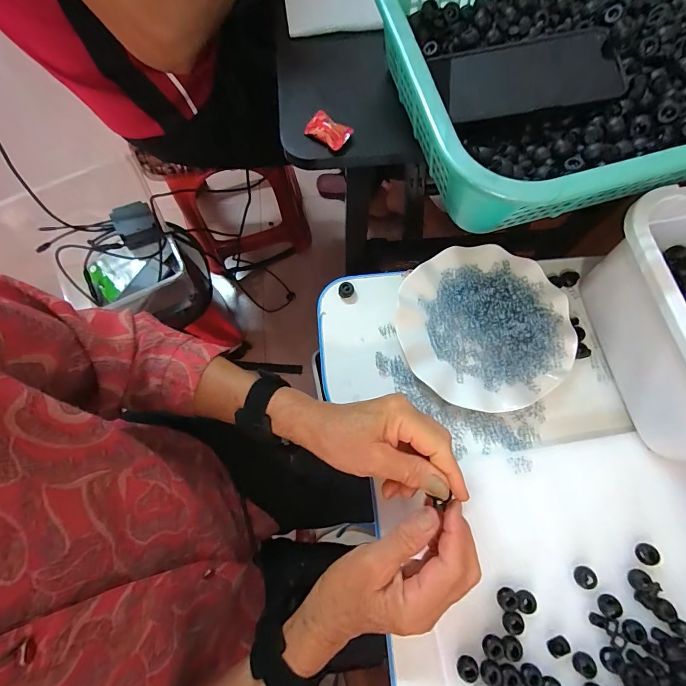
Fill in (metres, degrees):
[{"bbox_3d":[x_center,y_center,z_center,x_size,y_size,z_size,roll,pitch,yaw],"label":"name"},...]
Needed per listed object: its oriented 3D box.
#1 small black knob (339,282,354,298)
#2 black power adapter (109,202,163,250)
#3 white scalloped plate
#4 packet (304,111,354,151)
[{"bbox_3d":[0.004,-0.061,0.424,0.018,0.012,0.017,0,74,1],"label":"small black knob"},{"bbox_3d":[-0.428,-0.249,0.760,0.082,0.052,0.072,-24,75,-5],"label":"black power adapter"},{"bbox_3d":[0.152,-0.019,0.398,0.175,0.029,0.178,0,74,1],"label":"white scalloped plate"},{"bbox_3d":[-0.013,-0.210,0.364,0.043,0.016,0.029,36,78,10],"label":"packet"}]

